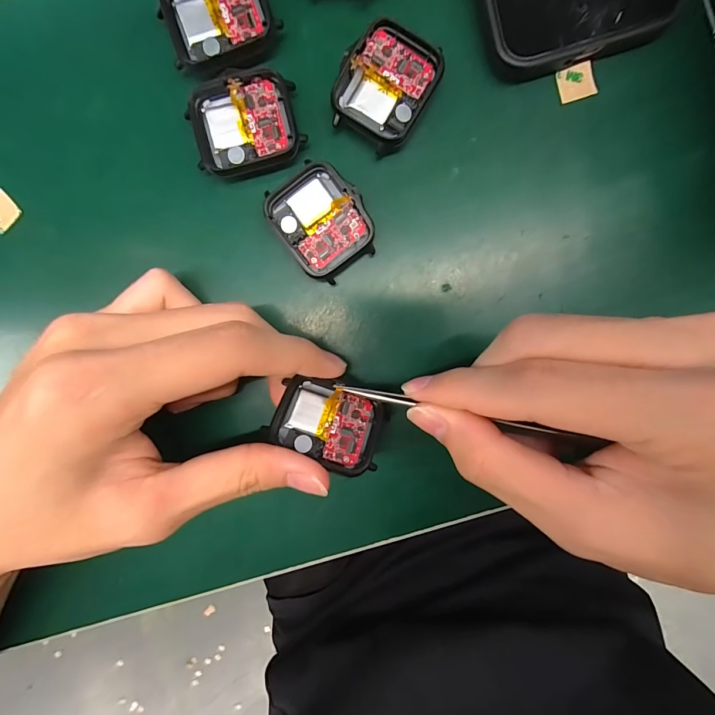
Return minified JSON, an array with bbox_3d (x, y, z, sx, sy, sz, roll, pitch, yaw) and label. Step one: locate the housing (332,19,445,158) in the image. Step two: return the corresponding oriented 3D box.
[{"bbox_3d":[0.012,-0.116,0.153,0.037,0.011,0.047,29,94,0],"label":"housing"}]

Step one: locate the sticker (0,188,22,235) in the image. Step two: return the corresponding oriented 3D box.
[{"bbox_3d":[-0.169,-0.069,0.166,0.015,0.004,0.014,-46,102,-5],"label":"sticker"}]

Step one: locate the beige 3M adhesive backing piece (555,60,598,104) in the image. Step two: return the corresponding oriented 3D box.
[{"bbox_3d":[0.097,-0.122,0.155,0.016,0.004,0.015,-15,88,3],"label":"beige 3M adhesive backing piece"}]

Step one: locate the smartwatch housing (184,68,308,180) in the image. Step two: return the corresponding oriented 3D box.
[{"bbox_3d":[-0.049,-0.102,0.155,0.045,0.008,0.039,-14,93,3],"label":"smartwatch housing"}]

